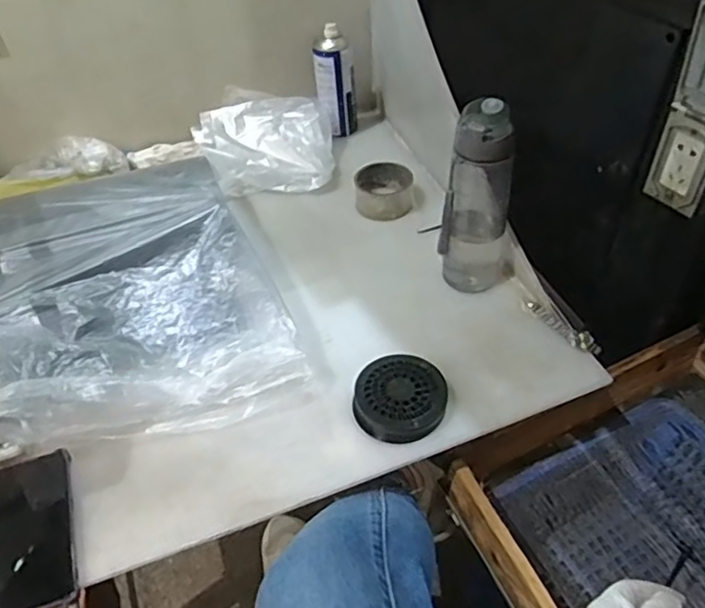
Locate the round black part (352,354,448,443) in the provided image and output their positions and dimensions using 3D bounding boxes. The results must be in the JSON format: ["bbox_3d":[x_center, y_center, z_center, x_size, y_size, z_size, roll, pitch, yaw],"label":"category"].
[{"bbox_3d":[0.053,0.103,0.684,0.095,0.035,0.090,-1,45,1],"label":"round black part"}]

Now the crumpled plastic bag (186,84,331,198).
[{"bbox_3d":[-0.144,-0.257,0.998,0.221,0.082,0.168,-3,45,-1],"label":"crumpled plastic bag"}]

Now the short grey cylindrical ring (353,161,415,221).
[{"bbox_3d":[0.047,-0.170,0.923,0.086,0.043,0.094,-4,45,-2],"label":"short grey cylindrical ring"}]

